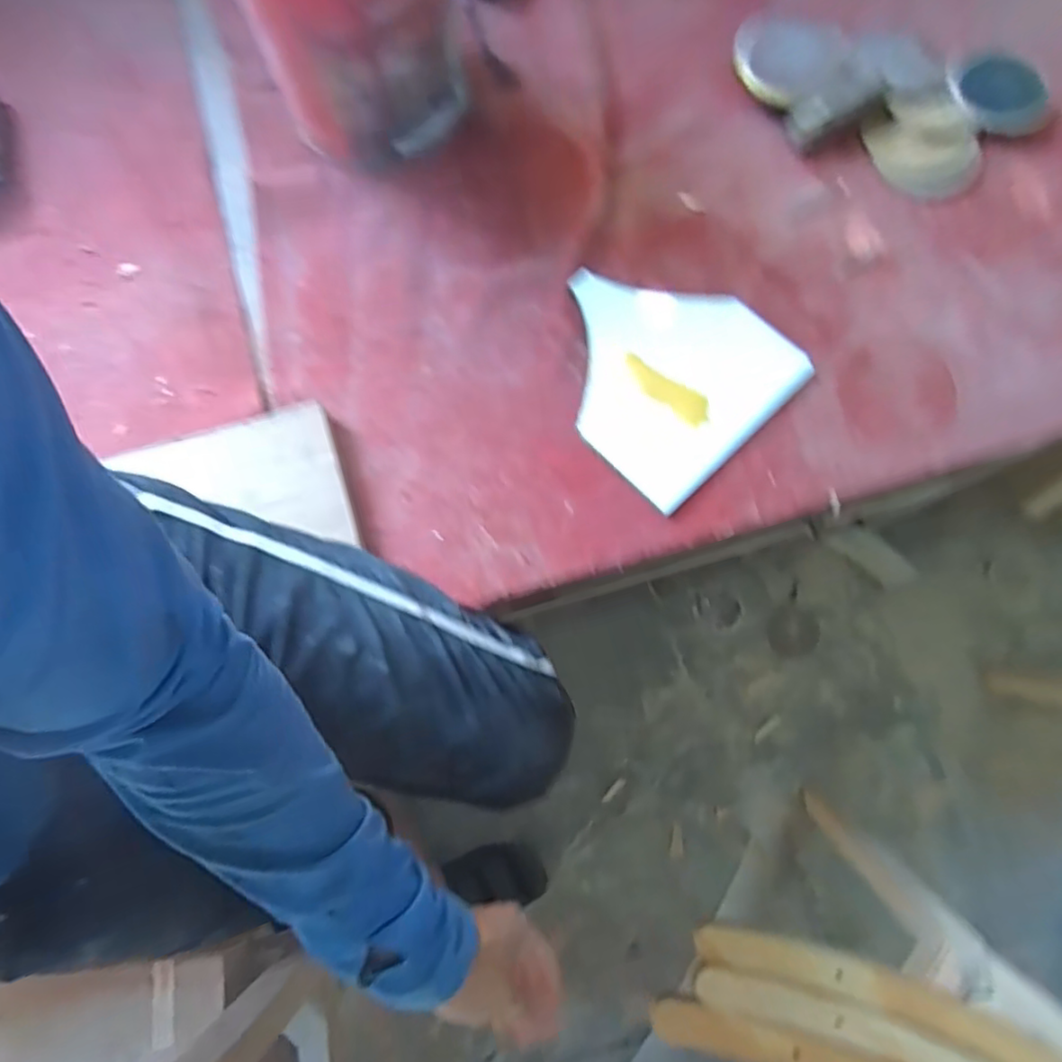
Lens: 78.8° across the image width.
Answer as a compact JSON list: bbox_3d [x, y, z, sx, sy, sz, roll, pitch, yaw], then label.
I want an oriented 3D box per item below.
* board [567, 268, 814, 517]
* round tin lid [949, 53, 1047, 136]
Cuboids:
[{"bbox_3d":[0.107,-0.142,0.554,0.182,0.009,0.197,-44,78,-9],"label":"board"},{"bbox_3d":[0.442,-0.413,0.613,0.092,0.011,0.082,38,78,10],"label":"round tin lid"}]

